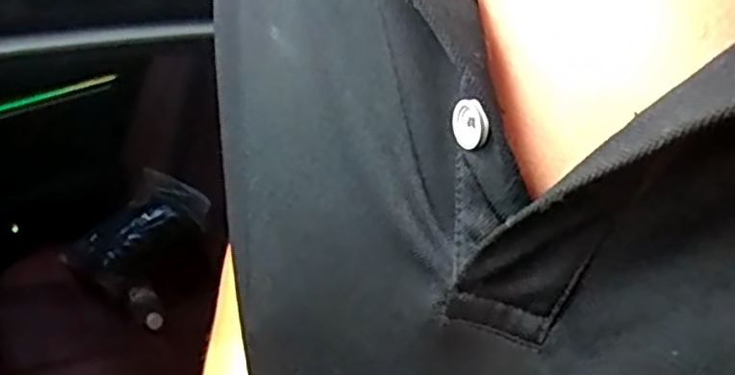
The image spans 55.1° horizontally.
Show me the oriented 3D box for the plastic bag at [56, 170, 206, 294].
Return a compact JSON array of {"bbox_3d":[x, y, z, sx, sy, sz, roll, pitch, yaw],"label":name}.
[{"bbox_3d":[-0.537,0.096,1.627,0.233,0.029,0.297,24,57,33],"label":"plastic bag"}]

